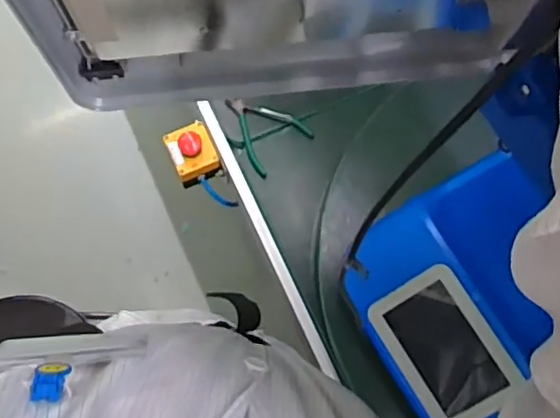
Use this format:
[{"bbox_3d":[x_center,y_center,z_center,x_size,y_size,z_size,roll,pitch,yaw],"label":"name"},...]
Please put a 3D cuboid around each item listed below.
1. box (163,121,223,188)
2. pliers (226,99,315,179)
[{"bbox_3d":[-0.148,-0.088,1.042,0.078,0.079,0.089,-21,74,-8],"label":"box"},{"bbox_3d":[-0.030,-0.133,1.005,0.108,0.024,0.134,-40,77,-13],"label":"pliers"}]

